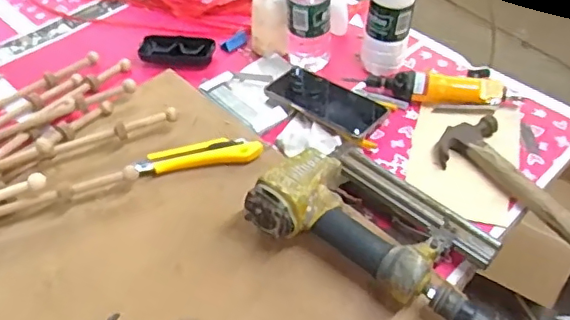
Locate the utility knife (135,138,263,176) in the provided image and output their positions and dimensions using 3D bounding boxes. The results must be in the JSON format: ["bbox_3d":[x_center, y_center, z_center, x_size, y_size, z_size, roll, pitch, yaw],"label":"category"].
[{"bbox_3d":[-0.103,-0.003,0.686,0.147,0.024,0.028,-7,49,-7],"label":"utility knife"}]

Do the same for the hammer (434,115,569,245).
[{"bbox_3d":[0.299,0.038,0.648,0.096,0.037,0.277,-28,54,-23],"label":"hammer"}]

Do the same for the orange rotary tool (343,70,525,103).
[{"bbox_3d":[0.196,-0.097,0.747,0.219,0.035,0.038,8,49,7],"label":"orange rotary tool"}]

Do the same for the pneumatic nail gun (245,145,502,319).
[{"bbox_3d":[0.109,0.065,0.592,0.265,0.069,0.143,24,52,20],"label":"pneumatic nail gun"}]

